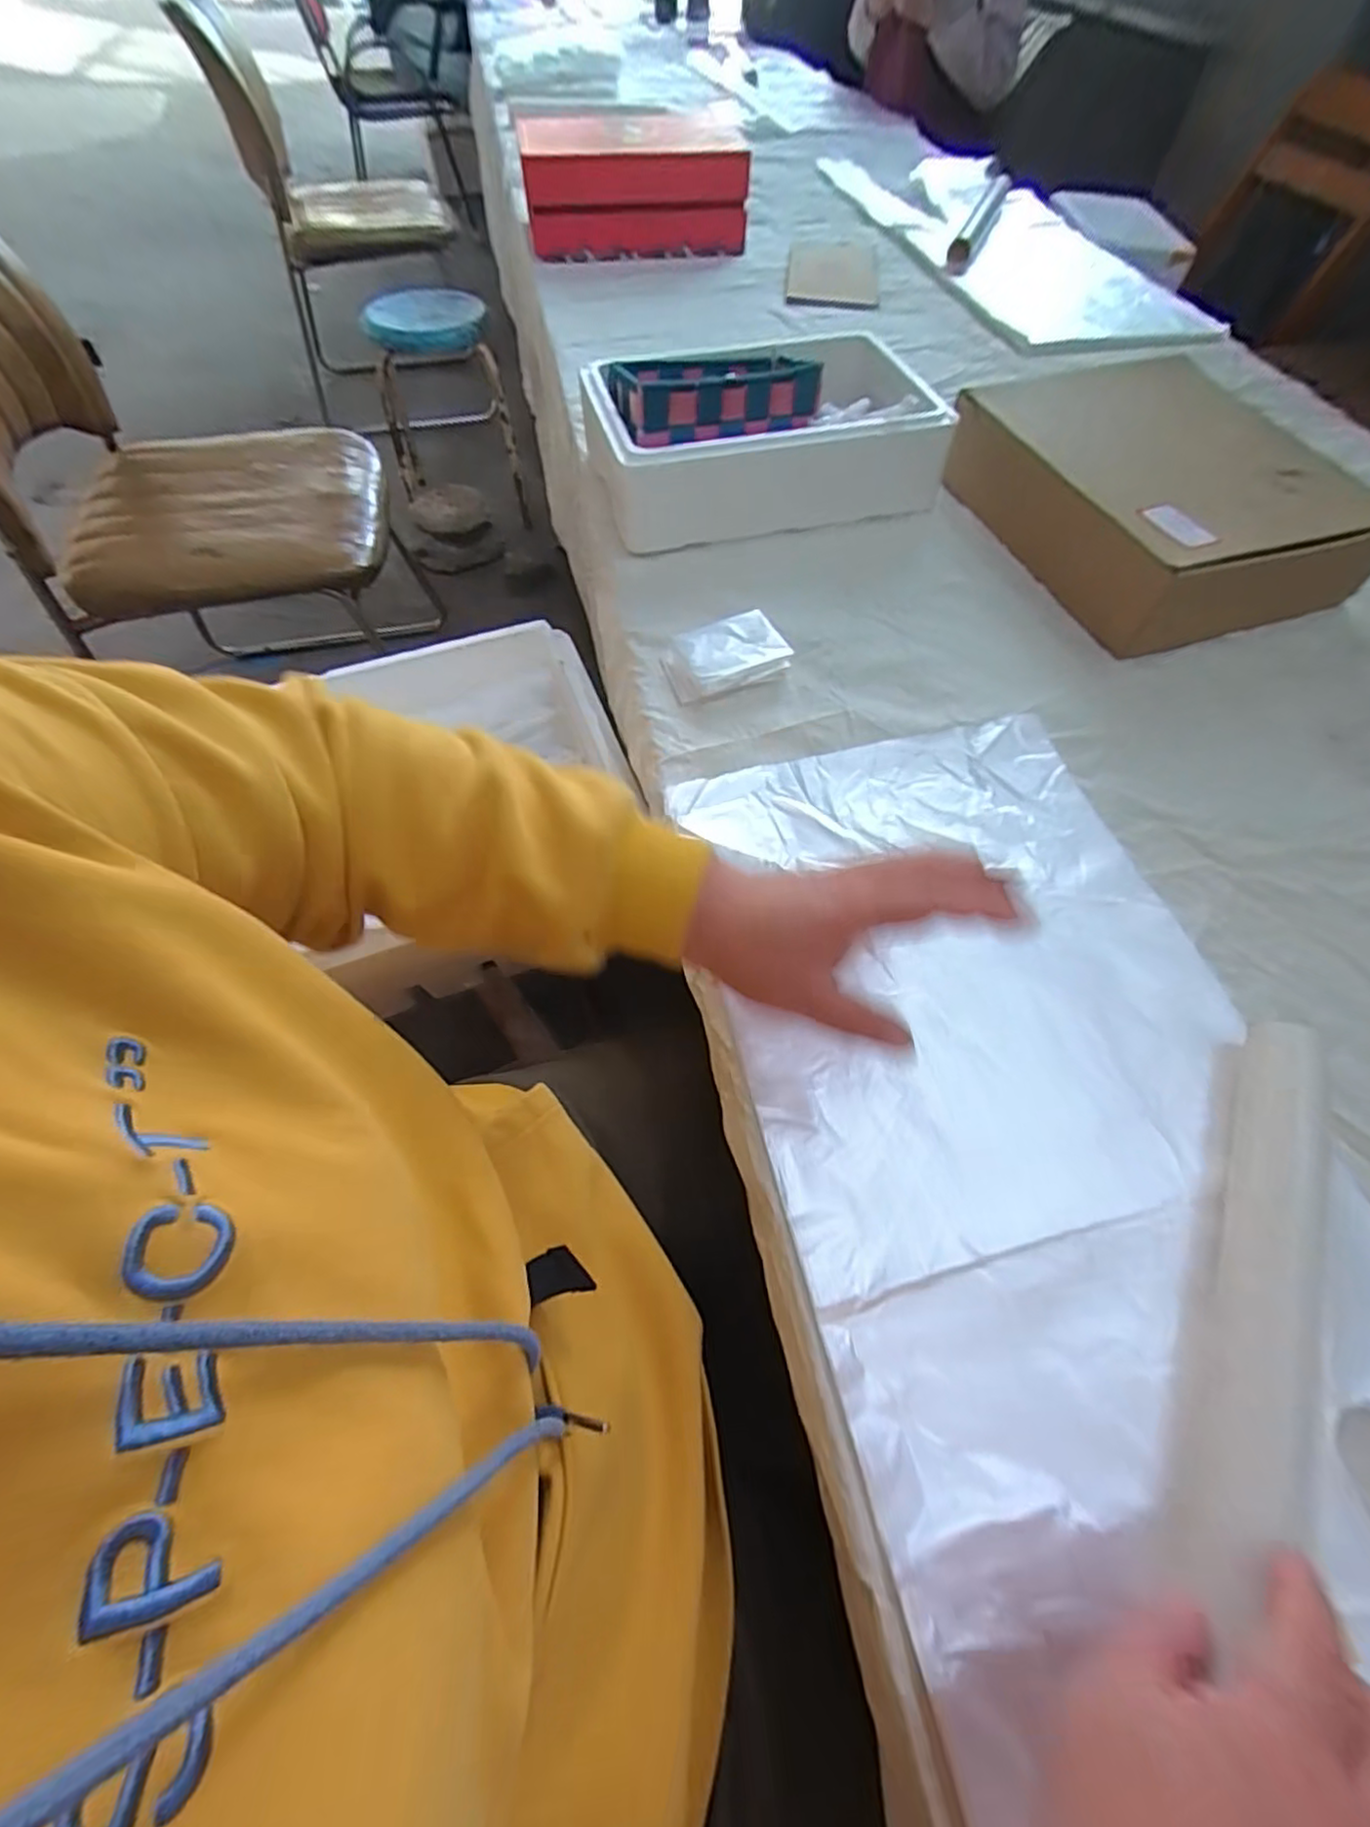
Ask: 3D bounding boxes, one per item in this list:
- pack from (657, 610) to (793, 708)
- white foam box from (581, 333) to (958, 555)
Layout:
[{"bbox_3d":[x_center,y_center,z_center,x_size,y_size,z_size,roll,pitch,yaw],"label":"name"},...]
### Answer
[{"bbox_3d":[0.033,-0.217,0.562,0.096,0.024,0.070,-15,61,-8],"label":"pack"},{"bbox_3d":[0.076,-0.477,0.676,0.322,0.102,0.180,-9,61,-5],"label":"white foam box"}]

